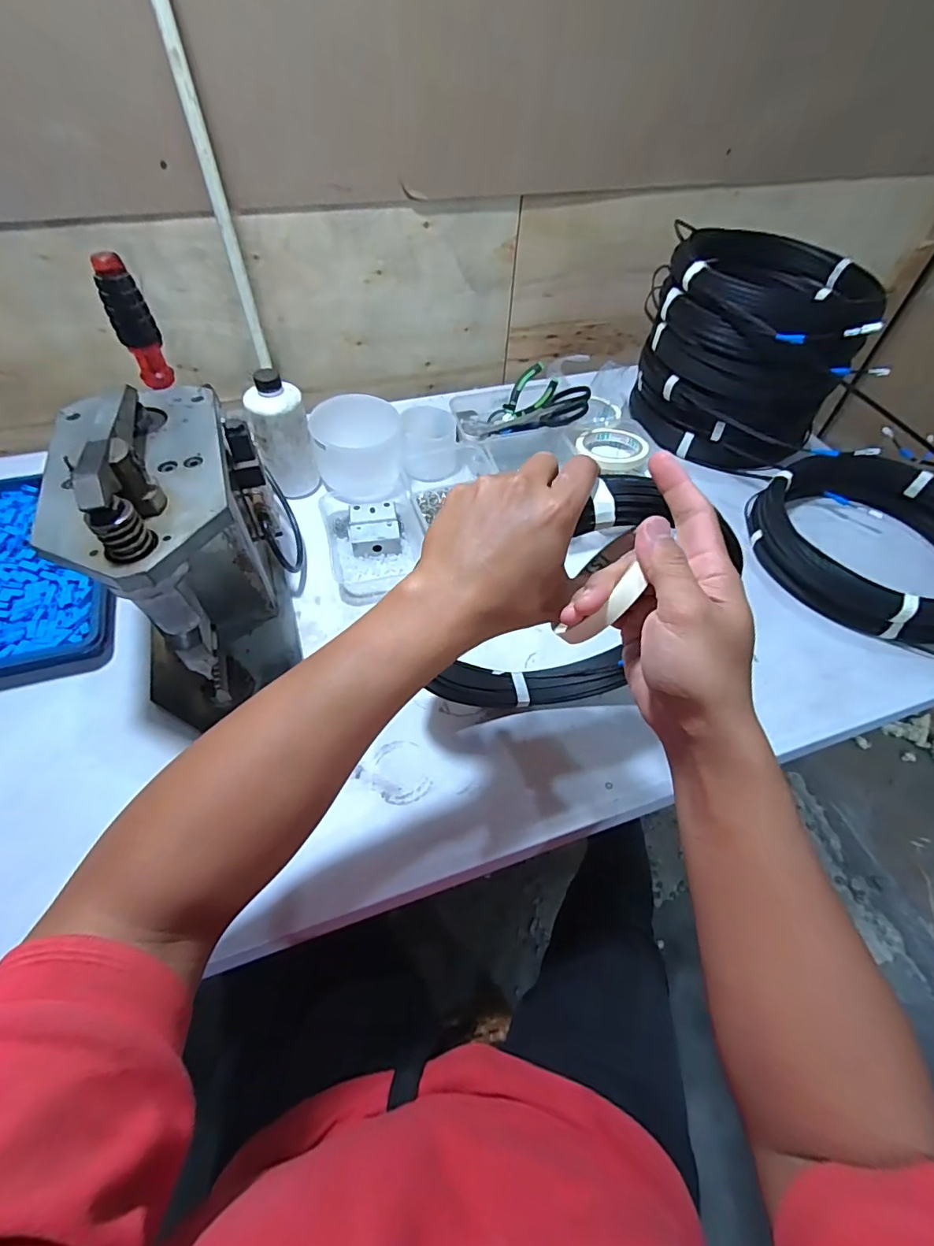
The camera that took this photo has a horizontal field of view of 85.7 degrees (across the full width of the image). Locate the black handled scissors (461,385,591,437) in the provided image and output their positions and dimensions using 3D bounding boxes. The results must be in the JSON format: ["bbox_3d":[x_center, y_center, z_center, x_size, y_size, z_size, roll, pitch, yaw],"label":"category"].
[{"bbox_3d":[0.091,-0.314,0.762,0.193,0.026,0.069,-3,48,28],"label":"black handled scissors"}]

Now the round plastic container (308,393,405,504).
[{"bbox_3d":[-0.153,-0.249,0.721,0.116,0.104,0.116,1,52,-2],"label":"round plastic container"}]

